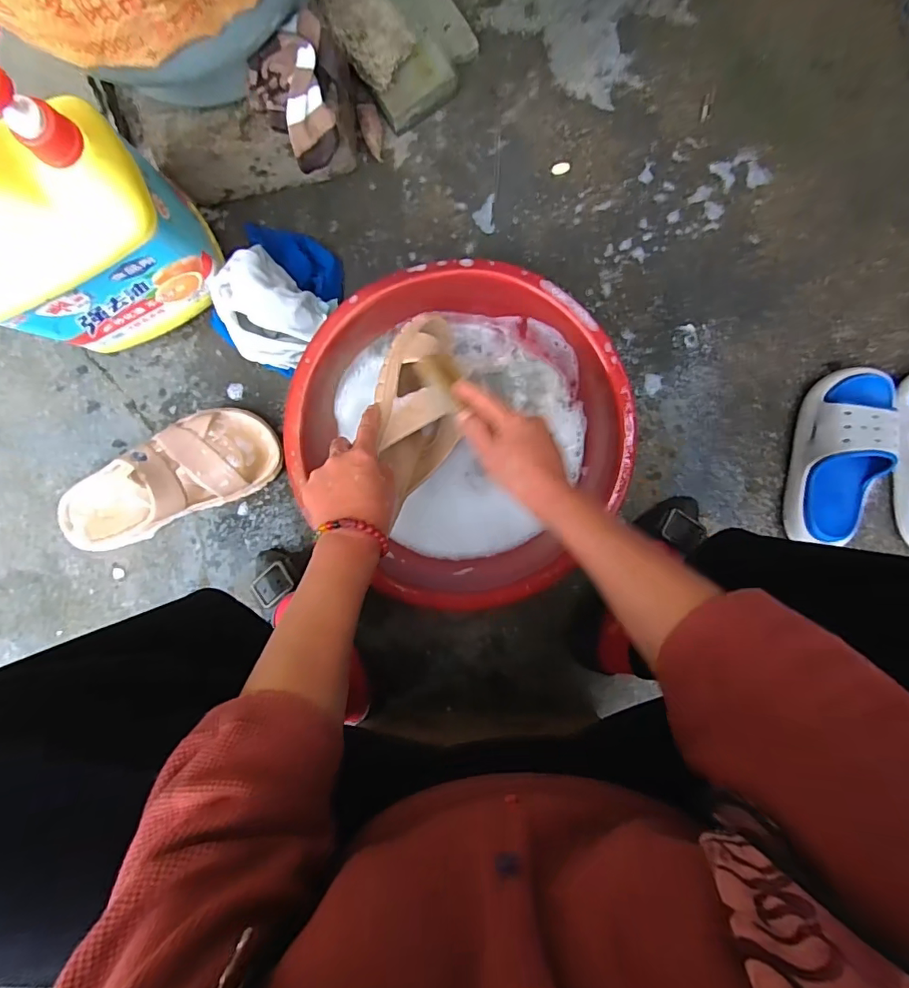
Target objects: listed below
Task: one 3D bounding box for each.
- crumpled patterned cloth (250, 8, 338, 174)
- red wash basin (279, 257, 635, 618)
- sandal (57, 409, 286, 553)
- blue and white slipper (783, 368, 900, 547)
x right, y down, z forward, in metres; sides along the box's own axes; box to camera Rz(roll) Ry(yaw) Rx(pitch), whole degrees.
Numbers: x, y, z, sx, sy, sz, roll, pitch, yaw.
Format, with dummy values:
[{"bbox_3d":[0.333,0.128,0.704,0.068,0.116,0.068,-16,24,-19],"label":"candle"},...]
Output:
[{"bbox_3d":[-0.144,-0.394,0.485,0.094,0.066,0.077,-43,95,3],"label":"crumpled patterned cloth"},{"bbox_3d":[0.006,-0.086,0.584,0.341,0.139,0.337,0,96,-1],"label":"red wash basin"},{"bbox_3d":[-0.372,-0.019,0.617,0.295,0.085,0.117,-24,95,2],"label":"sandal"},{"bbox_3d":[0.475,-0.046,0.598,0.091,0.068,0.223,12,93,0],"label":"blue and white slipper"}]

